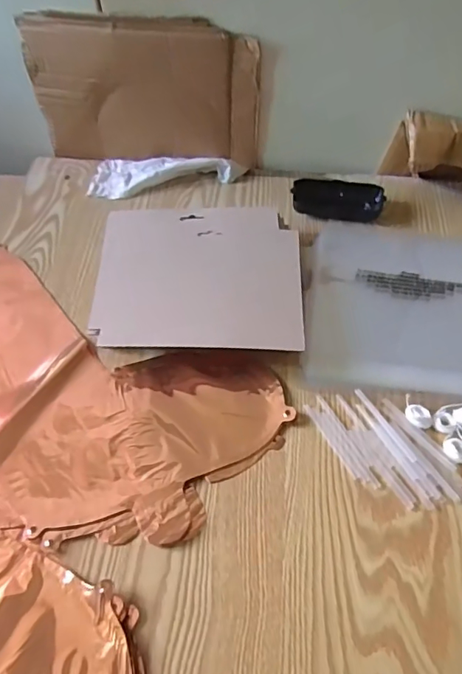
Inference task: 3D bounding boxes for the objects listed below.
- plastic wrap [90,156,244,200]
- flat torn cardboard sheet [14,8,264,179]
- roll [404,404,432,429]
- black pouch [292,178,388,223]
[{"bbox_3d":[-0.084,-0.217,0.650,0.197,0.026,0.075,0,53,1],"label":"plastic wrap"},{"bbox_3d":[-0.105,-0.294,0.610,0.276,0.178,0.013,6,54,6],"label":"flat torn cardboard sheet"},{"bbox_3d":[0.166,0.071,0.440,0.017,0.010,0.022,-19,55,-12],"label":"roll"},{"bbox_3d":[0.135,-0.175,0.628,0.110,0.021,0.056,2,54,3],"label":"black pouch"}]

